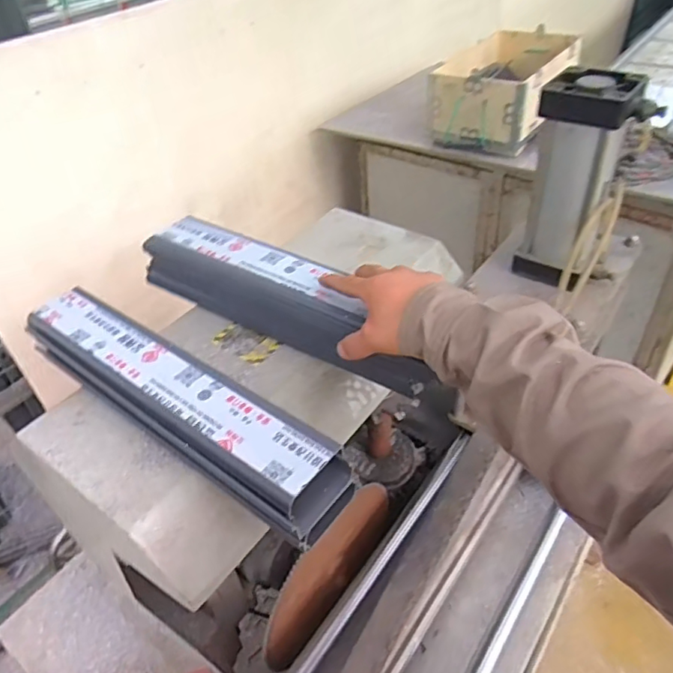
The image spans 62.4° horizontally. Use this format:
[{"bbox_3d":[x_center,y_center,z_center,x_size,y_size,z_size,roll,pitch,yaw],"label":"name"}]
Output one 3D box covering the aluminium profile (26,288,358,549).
[{"bbox_3d":[-0.175,0.064,0.579,0.440,0.055,0.091,25,49,31],"label":"aluminium profile"}]

